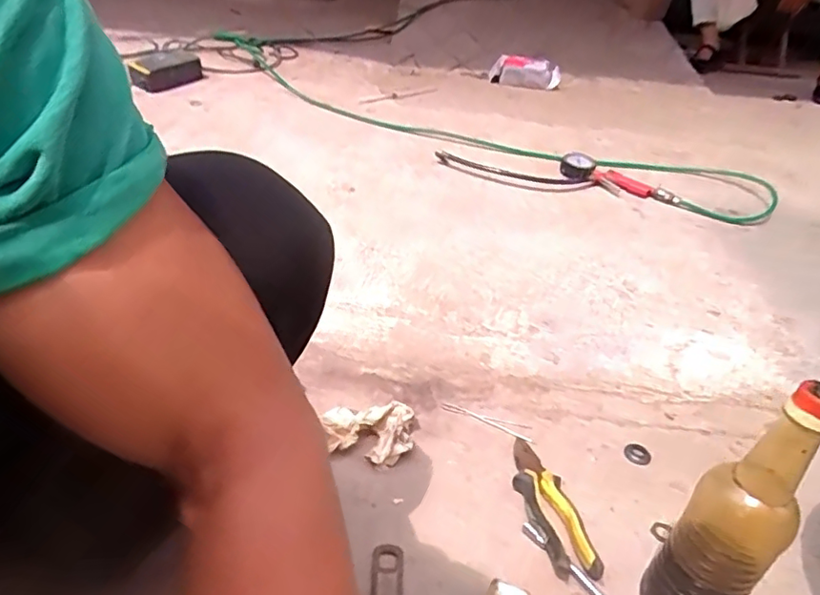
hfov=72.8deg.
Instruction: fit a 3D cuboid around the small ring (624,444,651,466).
[{"bbox_3d":[0.297,0.205,0.725,0.033,0.007,0.028,20,34,22],"label":"small ring"}]

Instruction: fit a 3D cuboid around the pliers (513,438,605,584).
[{"bbox_3d":[0.154,0.225,0.630,0.053,0.035,0.187,1,31,-9],"label":"pliers"}]

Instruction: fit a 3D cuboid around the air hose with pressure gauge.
[{"bbox_3d":[0.034,-0.448,1.392,1.567,0.043,0.323,23,46,21],"label":"air hose with pressure gauge"}]

